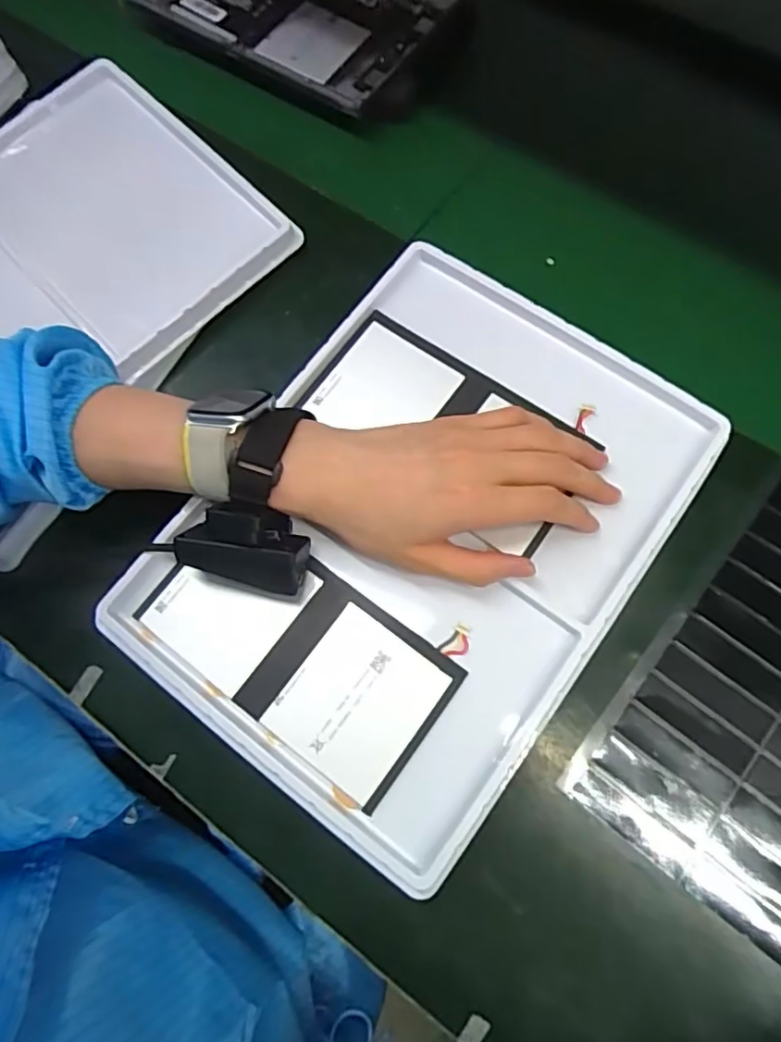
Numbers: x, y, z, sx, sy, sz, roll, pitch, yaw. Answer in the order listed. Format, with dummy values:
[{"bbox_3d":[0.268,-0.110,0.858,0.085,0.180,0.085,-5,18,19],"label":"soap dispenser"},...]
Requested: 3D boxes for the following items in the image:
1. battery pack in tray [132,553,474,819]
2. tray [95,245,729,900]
[{"bbox_3d":[-0.050,0.067,0.352,0.173,0.011,0.108,34,76,10],"label":"battery pack in tray"},{"bbox_3d":[0.010,-0.001,0.376,0.261,0.040,0.328,35,76,10],"label":"tray"}]

